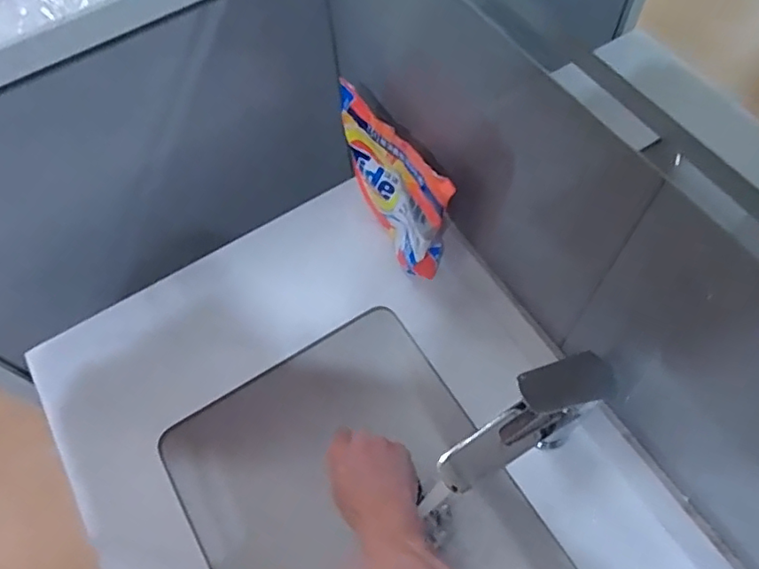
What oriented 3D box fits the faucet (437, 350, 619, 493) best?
[{"bbox_3d":[0.125,0.133,0.519,0.160,0.178,0.047,-29,65,-11],"label":"faucet"}]

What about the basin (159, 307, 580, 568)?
[{"bbox_3d":[0.009,0.291,0.623,0.319,0.144,0.453,-32,66,-13],"label":"basin"}]

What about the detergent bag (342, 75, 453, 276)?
[{"bbox_3d":[0.018,-0.116,0.656,0.048,0.172,0.188,-26,64,-10],"label":"detergent bag"}]

